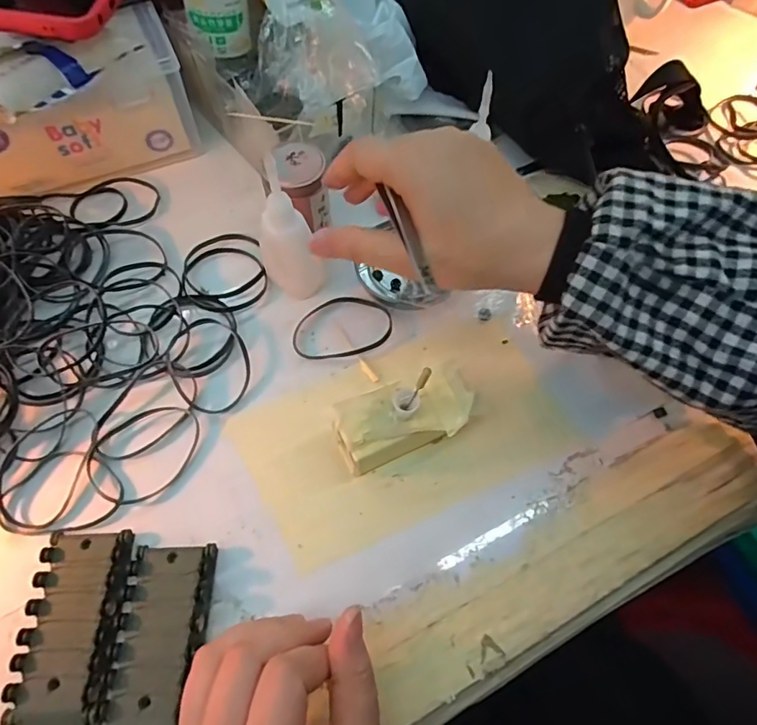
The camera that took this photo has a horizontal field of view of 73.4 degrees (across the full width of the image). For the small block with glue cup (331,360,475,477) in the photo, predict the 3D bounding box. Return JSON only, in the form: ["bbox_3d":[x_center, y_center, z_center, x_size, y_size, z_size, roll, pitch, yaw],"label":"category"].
[{"bbox_3d":[0.017,0.035,0.305,0.084,0.043,0.045,-21,65,-11],"label":"small block with glue cup"}]

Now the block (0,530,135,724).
[{"bbox_3d":[-0.158,0.139,0.265,0.047,0.015,0.096,-3,60,-1],"label":"block"}]

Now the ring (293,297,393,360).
[{"bbox_3d":[-0.025,-0.026,0.357,0.069,0.004,0.048,-6,60,-2],"label":"ring"}]

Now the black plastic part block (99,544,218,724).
[{"bbox_3d":[-0.111,0.146,0.260,0.042,0.016,0.096,-2,60,0],"label":"black plastic part block"}]

